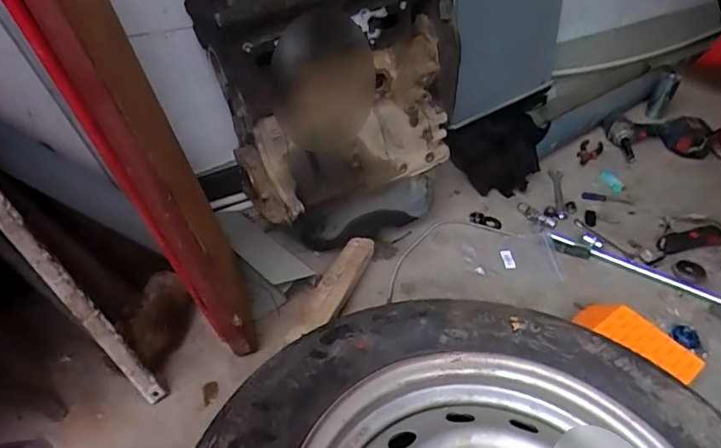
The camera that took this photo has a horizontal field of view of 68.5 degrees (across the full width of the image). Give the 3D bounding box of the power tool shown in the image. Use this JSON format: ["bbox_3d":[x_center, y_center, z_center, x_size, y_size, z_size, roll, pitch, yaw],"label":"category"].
[{"bbox_3d":[0.843,-0.245,1.480,0.271,0.075,0.146,-2,38,-9],"label":"power tool"}]

